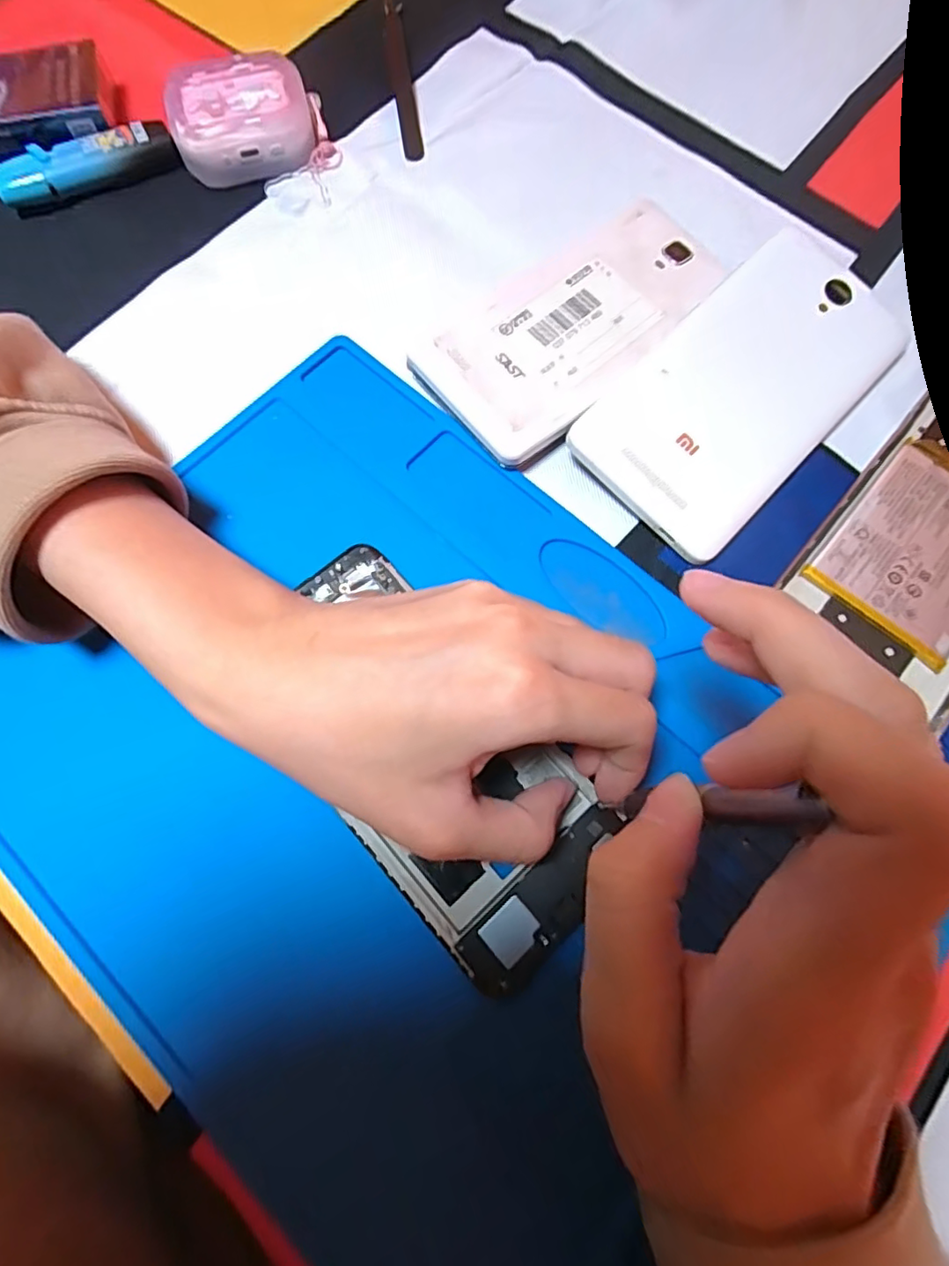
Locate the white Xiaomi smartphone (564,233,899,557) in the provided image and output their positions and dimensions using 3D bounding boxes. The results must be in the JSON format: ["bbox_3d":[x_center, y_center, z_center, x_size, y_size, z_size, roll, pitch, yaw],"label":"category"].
[{"bbox_3d":[0.113,-0.102,0.239,0.074,0.015,0.149,43,78,11],"label":"white Xiaomi smartphone"}]

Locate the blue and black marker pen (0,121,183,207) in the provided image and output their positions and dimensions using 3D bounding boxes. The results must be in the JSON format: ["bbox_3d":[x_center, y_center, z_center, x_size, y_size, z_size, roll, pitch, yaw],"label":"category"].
[{"bbox_3d":[-0.189,-0.228,0.282,0.083,0.015,0.020,-23,75,-7],"label":"blue and black marker pen"}]

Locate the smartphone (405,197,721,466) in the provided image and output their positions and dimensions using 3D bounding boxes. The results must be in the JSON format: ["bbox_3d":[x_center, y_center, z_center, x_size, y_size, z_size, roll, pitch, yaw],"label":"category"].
[{"bbox_3d":[0.046,-0.133,0.250,0.143,0.014,0.063,-42,78,-12],"label":"smartphone"}]

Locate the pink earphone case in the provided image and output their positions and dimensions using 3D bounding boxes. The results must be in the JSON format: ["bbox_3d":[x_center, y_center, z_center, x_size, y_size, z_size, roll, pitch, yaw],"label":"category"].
[{"bbox_3d":[-0.108,-0.245,0.278,0.070,0.029,0.045,-20,74,-6],"label":"pink earphone case"}]

